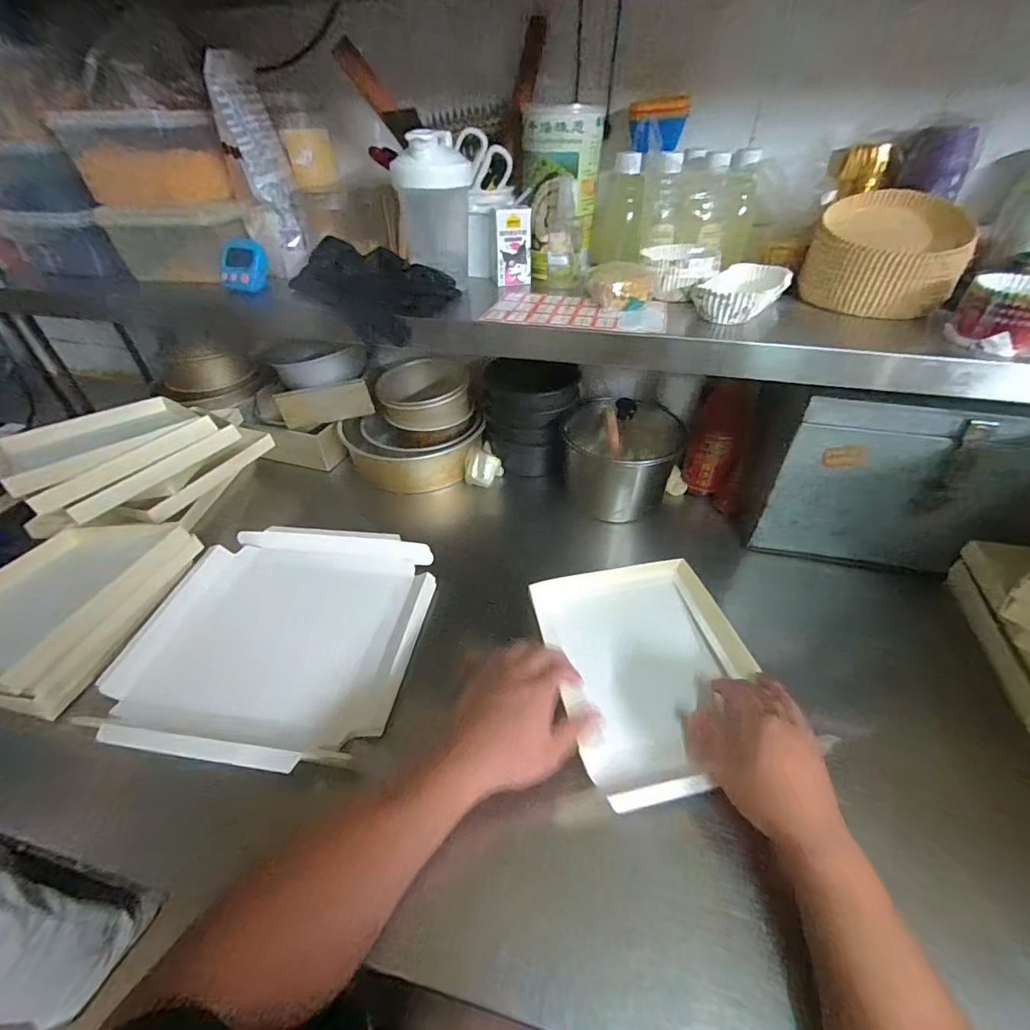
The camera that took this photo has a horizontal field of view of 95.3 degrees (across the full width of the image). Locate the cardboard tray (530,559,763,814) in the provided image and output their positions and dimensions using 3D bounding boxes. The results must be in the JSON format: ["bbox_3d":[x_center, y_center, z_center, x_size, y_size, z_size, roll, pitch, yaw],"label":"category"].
[{"bbox_3d":[0.158,0.168,0.548,0.220,0.036,0.284,-9,43,-9],"label":"cardboard tray"}]

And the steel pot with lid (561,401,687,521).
[{"bbox_3d":[0.179,-0.094,0.768,0.152,0.155,0.149,20,46,22],"label":"steel pot with lid"}]

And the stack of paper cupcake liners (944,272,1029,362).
[{"bbox_3d":[0.468,-0.190,0.447,0.066,0.057,0.059,0,42,0],"label":"stack of paper cupcake liners"}]

